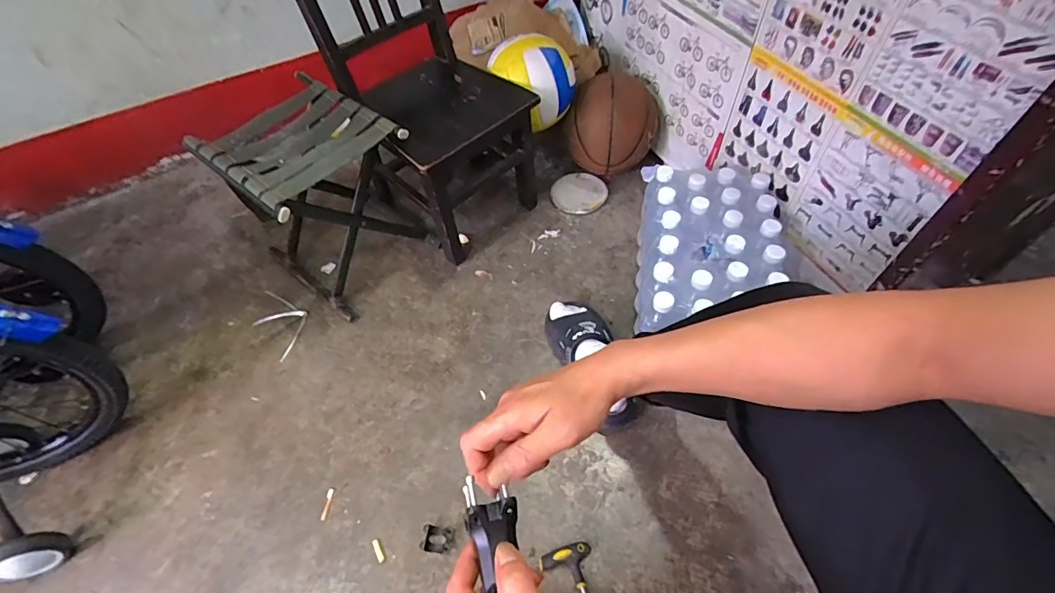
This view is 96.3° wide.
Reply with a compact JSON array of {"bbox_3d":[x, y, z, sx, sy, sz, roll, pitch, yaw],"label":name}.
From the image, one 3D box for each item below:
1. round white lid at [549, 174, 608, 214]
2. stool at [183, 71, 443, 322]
[{"bbox_3d":[0.134,-0.271,1.212,0.135,0.014,0.140,-2,56,3],"label":"round white lid"},{"bbox_3d":[-0.419,-0.208,1.008,0.317,0.350,0.293,33,65,23],"label":"stool"}]

